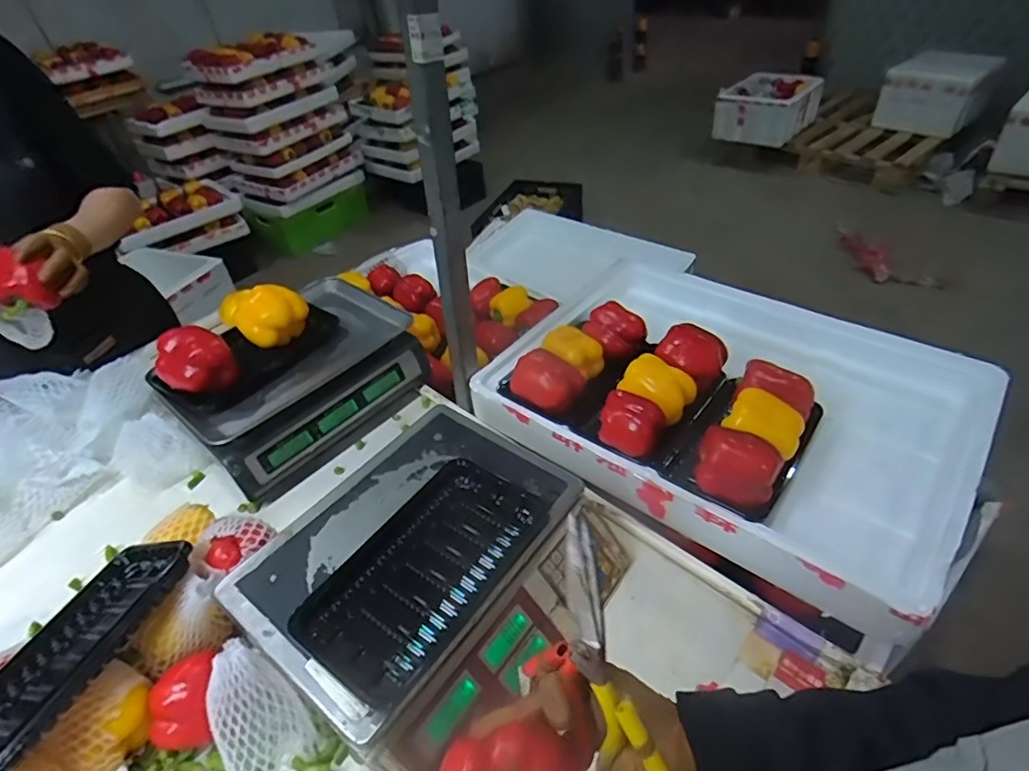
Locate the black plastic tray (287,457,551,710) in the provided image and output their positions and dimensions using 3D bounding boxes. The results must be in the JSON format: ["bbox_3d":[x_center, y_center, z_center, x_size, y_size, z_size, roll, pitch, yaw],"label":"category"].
[{"bbox_3d":[-0.094,0.175,0.561,0.139,0.017,0.246,24,49,30],"label":"black plastic tray"}]

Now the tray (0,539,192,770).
[{"bbox_3d":[-0.440,0.257,0.541,0.141,0.023,0.248,-7,34,25],"label":"tray"}]

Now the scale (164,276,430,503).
[{"bbox_3d":[-0.328,-0.011,0.857,0.224,0.119,0.333,27,51,32],"label":"scale"}]

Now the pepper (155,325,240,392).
[{"bbox_3d":[-0.432,-0.024,0.765,0.089,0.086,0.088,-30,46,-25],"label":"pepper"}]

